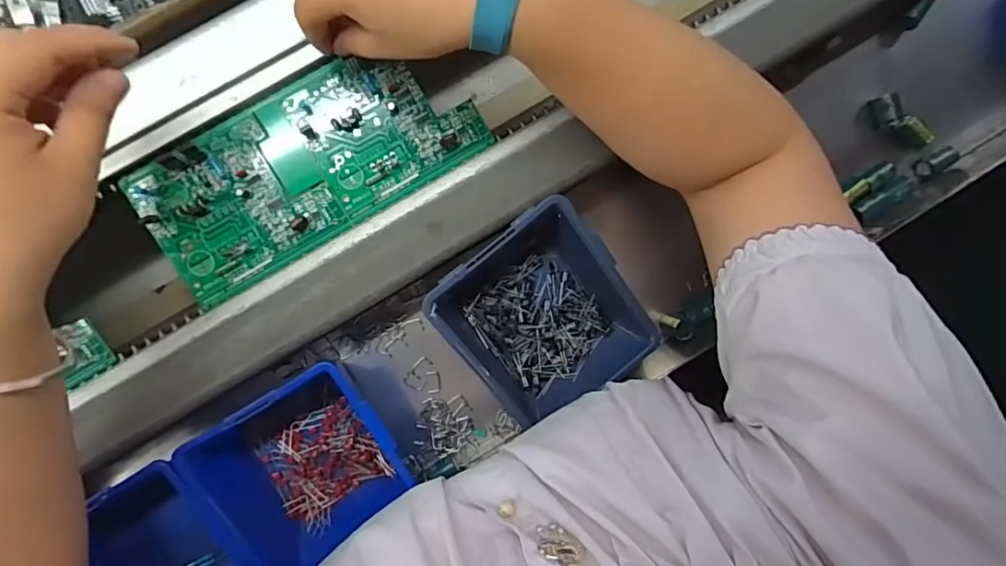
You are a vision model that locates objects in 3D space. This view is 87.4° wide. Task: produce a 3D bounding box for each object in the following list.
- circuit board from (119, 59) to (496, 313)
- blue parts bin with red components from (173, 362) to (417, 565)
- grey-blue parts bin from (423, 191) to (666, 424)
[{"bbox_3d":[-0.121,-0.076,0.338,0.214,0.007,0.095,-26,97,-4],"label":"circuit board"},{"bbox_3d":[-0.131,0.126,0.370,0.116,0.067,0.119,-31,97,-3],"label":"blue parts bin with red components"},{"bbox_3d":[0.028,0.024,0.381,0.119,0.061,0.134,-38,98,-2],"label":"grey-blue parts bin"}]

